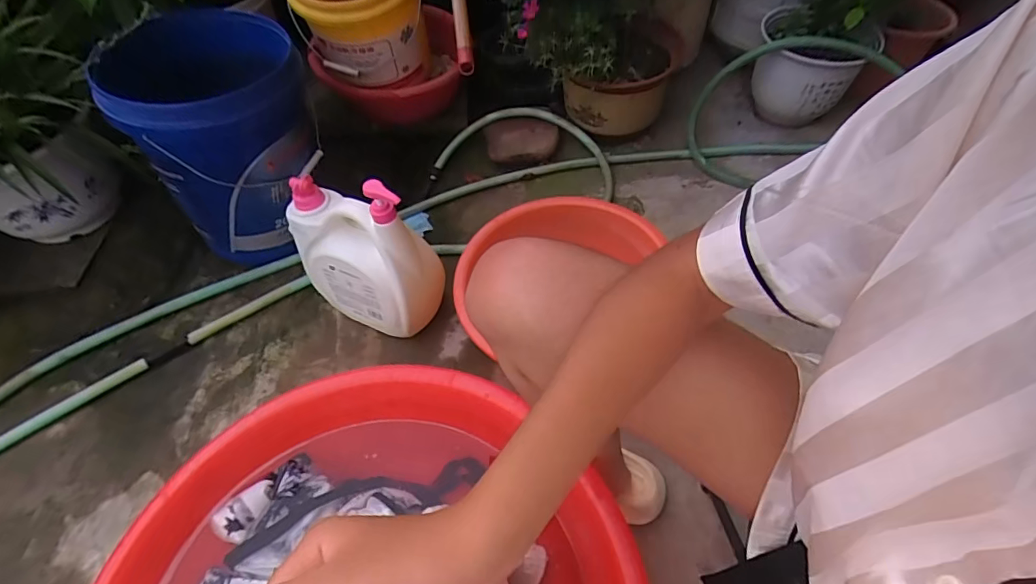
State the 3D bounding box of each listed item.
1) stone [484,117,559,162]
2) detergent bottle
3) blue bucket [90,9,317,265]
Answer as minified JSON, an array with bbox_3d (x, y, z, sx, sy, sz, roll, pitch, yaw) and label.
[{"bbox_3d":[0.009,-0.344,1.144,0.155,0.080,0.087,-4,53,-5],"label":"stone"},{"bbox_3d":[-0.258,-0.069,0.831,0.218,0.312,0.123,29,57,19],"label":"detergent bottle"},{"bbox_3d":[-0.544,-0.302,0.964,0.298,0.346,0.336,-29,59,-22],"label":"blue bucket"}]

